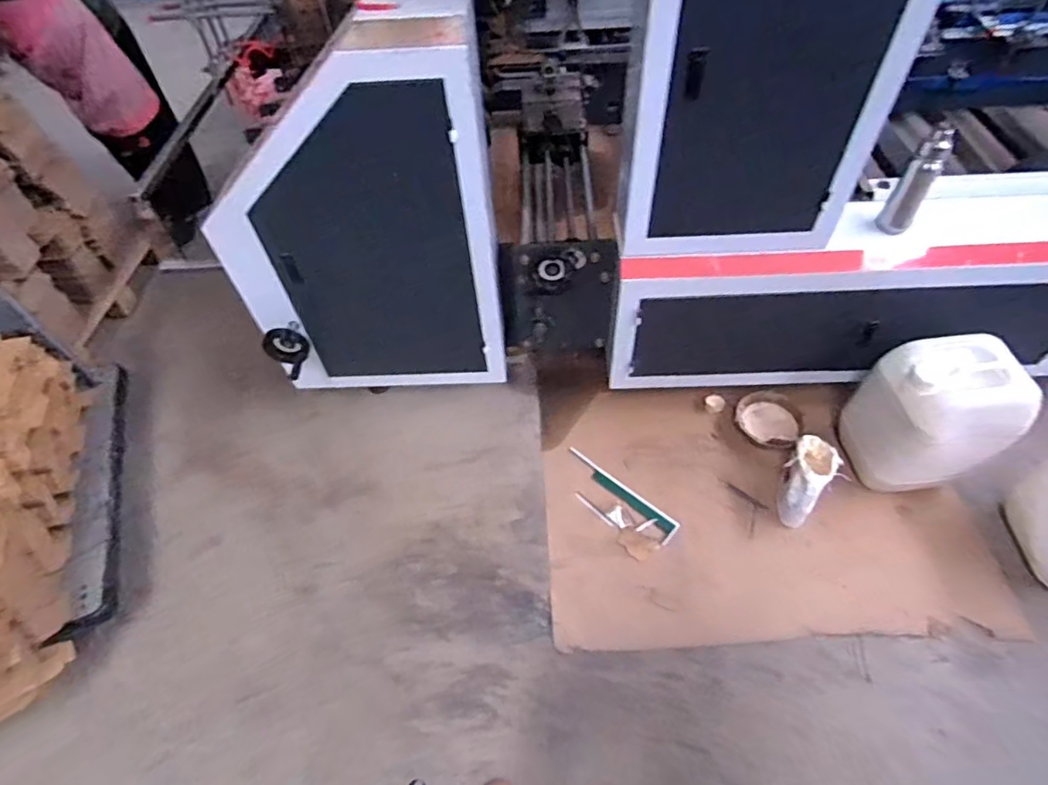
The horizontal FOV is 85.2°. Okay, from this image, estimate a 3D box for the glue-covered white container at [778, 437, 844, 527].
[{"bbox_3d":[0.821,0.272,1.661,0.105,0.270,0.092,19,19,16],"label":"glue-covered white container"}]

